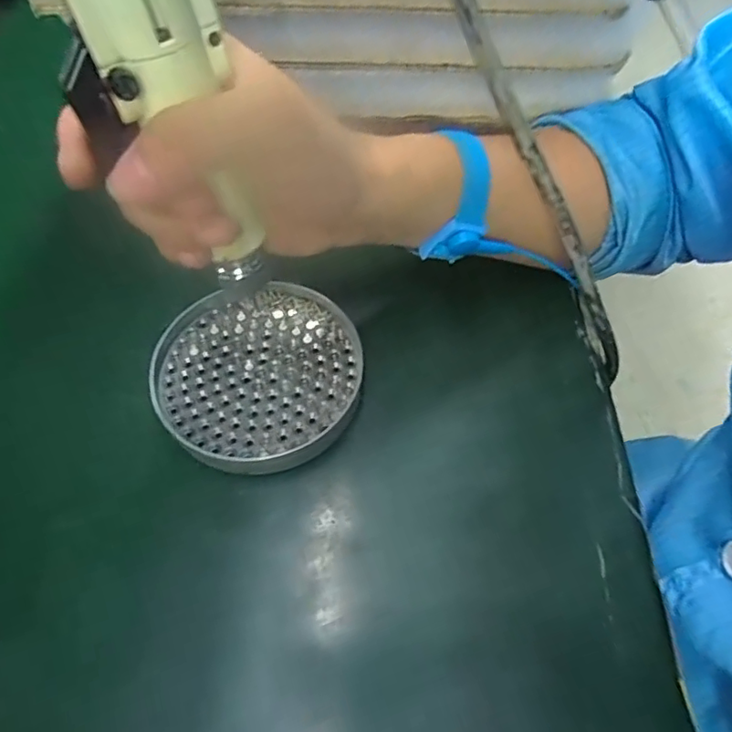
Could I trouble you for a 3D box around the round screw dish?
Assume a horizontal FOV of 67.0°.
[{"bbox_3d":[-0.060,0.006,0.320,0.112,0.026,0.113,1,59,-2],"label":"round screw dish"}]

